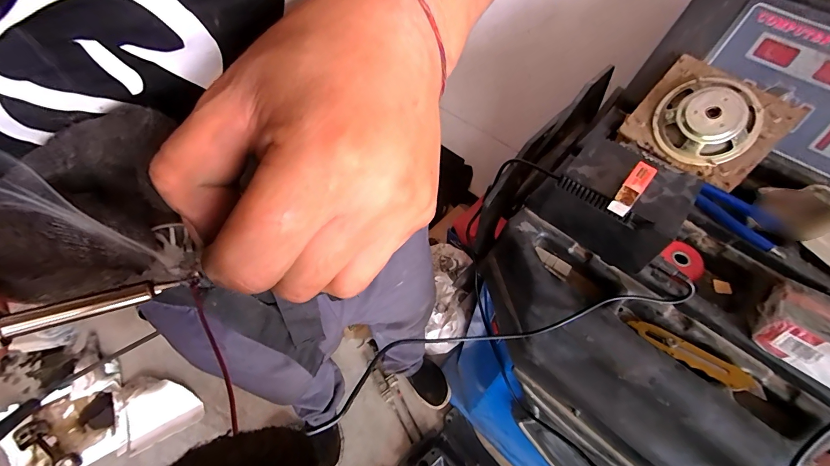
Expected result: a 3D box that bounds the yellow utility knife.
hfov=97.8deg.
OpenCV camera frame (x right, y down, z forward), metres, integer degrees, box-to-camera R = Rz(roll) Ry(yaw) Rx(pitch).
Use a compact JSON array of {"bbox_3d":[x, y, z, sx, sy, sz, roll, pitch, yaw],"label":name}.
[{"bbox_3d":[0.327,0.146,0.432,0.029,0.009,0.133,-38,47,-23],"label":"yellow utility knife"}]

